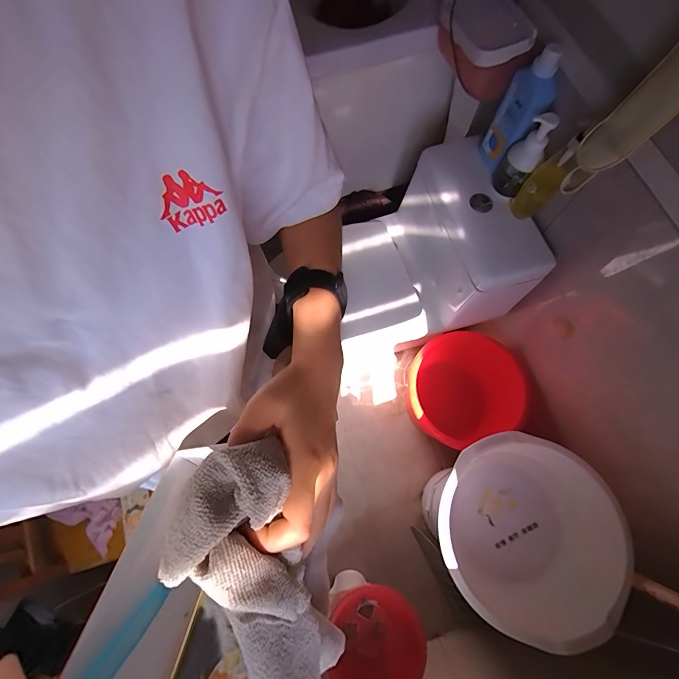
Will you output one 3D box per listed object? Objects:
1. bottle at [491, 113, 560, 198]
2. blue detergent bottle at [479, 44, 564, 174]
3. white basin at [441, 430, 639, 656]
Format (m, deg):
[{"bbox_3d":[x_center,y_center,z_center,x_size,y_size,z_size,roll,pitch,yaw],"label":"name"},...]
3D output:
[{"bbox_3d":[0.417,-0.417,0.823,0.081,0.175,0.067,33,74,11],"label":"bottle"},{"bbox_3d":[0.397,-0.504,0.815,0.068,0.243,0.104,-8,71,-2],"label":"blue detergent bottle"},{"bbox_3d":[0.420,0.441,0.850,0.380,0.169,0.384,0,71,1],"label":"white basin"}]

